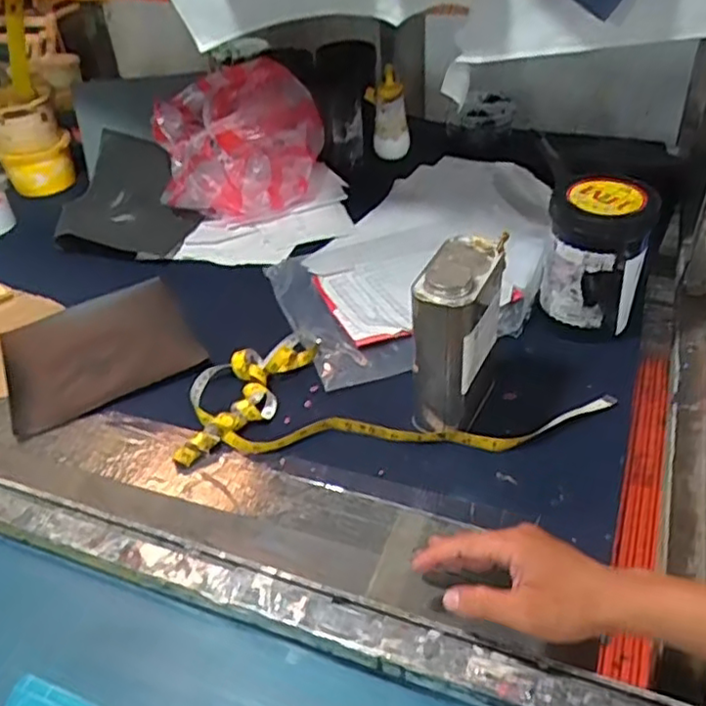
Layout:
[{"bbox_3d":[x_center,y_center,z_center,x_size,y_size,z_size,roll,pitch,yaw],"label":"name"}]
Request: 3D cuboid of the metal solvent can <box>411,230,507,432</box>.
[{"bbox_3d":[0.103,-0.015,0.661,0.063,0.184,0.108,15,45,21],"label":"metal solvent can"}]

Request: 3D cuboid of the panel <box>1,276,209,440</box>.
[{"bbox_3d":[-0.311,-0.007,0.804,0.217,0.027,0.174,-26,58,-14],"label":"panel"}]

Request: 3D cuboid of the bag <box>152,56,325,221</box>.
[{"bbox_3d":[-0.186,-0.327,1.041,0.221,0.207,0.208,-27,45,-23],"label":"bag"}]

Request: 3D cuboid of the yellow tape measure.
[{"bbox_3d":[0.045,0.035,0.732,0.458,0.036,0.184,-3,41,3],"label":"yellow tape measure"}]

